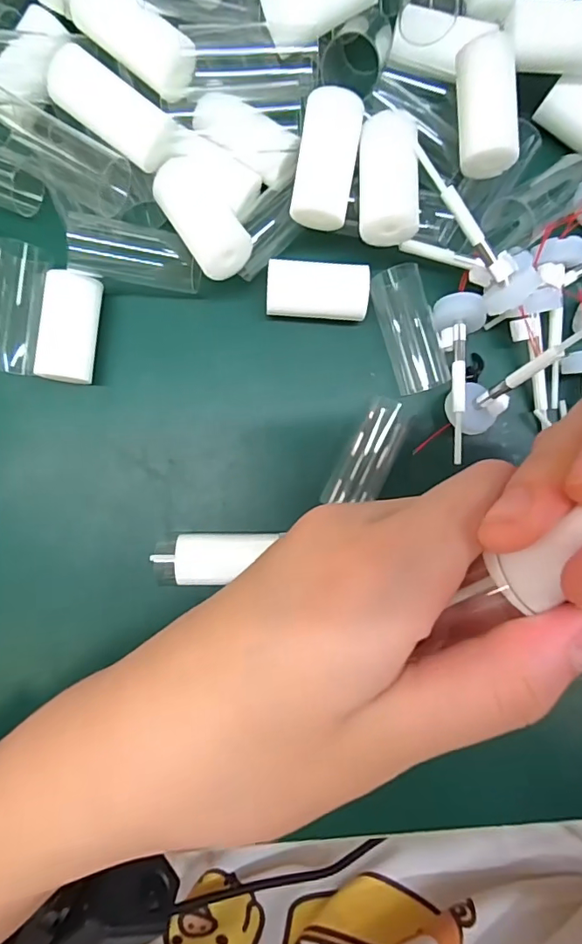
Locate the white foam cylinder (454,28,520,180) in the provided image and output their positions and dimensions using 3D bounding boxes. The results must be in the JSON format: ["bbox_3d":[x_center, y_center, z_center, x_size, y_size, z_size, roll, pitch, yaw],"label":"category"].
[{"bbox_3d":[0.071,-0.133,0.181,0.020,0.016,0.045,-5,90,-2],"label":"white foam cylinder"}]

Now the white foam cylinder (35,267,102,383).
[{"bbox_3d":[-0.088,-0.057,0.196,0.020,0.015,0.042,6,90,-2],"label":"white foam cylinder"}]

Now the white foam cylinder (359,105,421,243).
[{"bbox_3d":[0.035,-0.107,0.184,0.021,0.022,0.046,0,90,-2],"label":"white foam cylinder"}]

